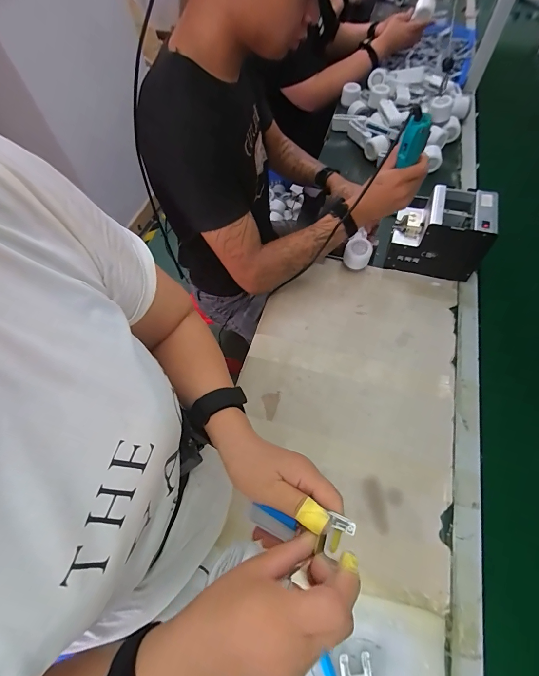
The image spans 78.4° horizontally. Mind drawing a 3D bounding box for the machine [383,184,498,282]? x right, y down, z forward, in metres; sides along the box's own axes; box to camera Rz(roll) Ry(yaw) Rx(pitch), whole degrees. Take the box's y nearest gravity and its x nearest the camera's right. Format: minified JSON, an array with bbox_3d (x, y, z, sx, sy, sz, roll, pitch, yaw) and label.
[{"bbox_3d":[0.368,-0.226,0.726,0.179,0.166,0.123,18,62,11],"label":"machine"}]

